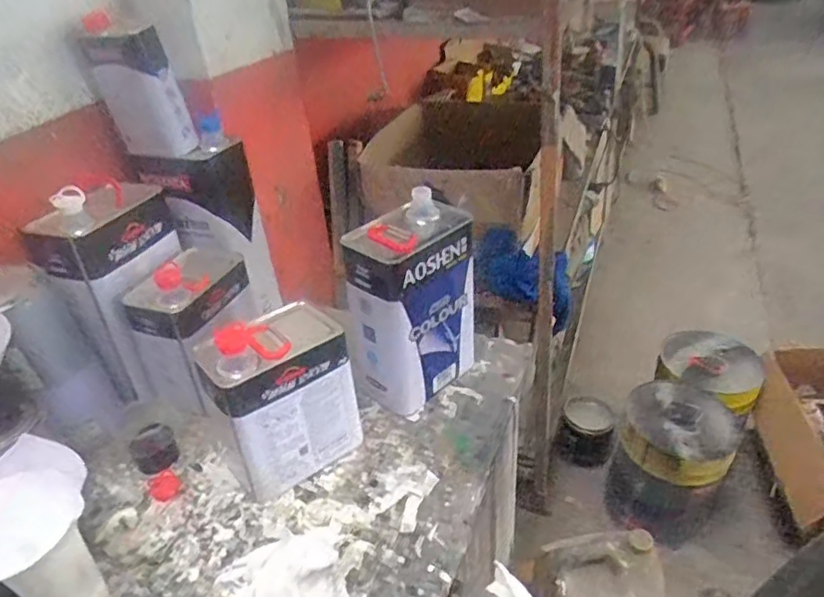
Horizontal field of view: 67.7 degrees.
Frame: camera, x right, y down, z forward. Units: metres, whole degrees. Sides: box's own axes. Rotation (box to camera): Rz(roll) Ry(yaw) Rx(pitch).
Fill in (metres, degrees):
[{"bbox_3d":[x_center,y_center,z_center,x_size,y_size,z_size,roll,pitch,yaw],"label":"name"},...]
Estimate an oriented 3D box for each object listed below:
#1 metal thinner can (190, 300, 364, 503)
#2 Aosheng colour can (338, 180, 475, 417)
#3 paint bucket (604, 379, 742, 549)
[{"bbox_3d":[-0.166,0.117,0.779,0.171,0.215,0.114,-28,40,-32],"label":"metal thinner can"},{"bbox_3d":[0.008,0.015,0.875,0.094,0.259,0.176,26,43,38],"label":"Aosheng colour can"},{"bbox_3d":[0.654,0.423,1.559,0.249,0.329,0.266,-3,33,2],"label":"paint bucket"}]

